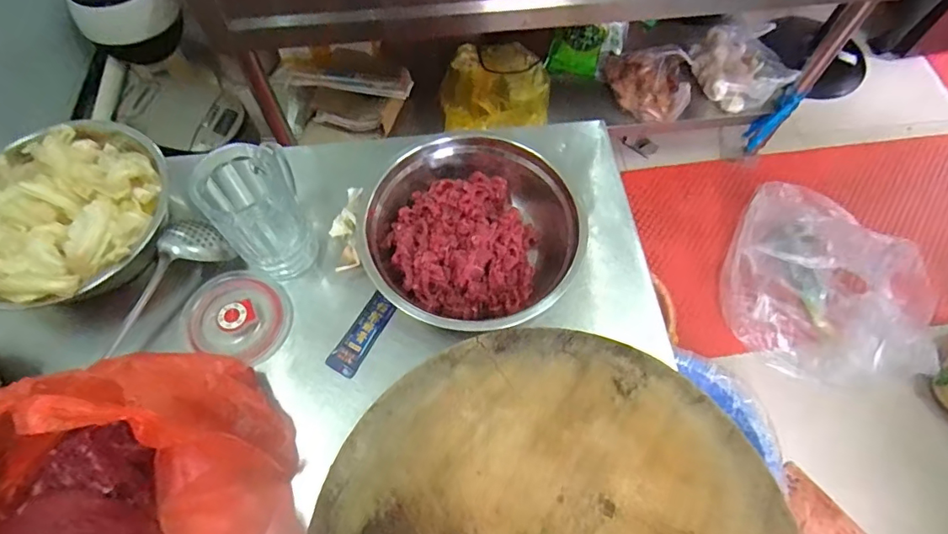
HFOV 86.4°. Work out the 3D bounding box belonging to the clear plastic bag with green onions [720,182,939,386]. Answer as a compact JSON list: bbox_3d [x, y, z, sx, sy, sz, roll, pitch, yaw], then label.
[{"bbox_3d":[0.933,0.006,1.290,0.464,0.233,0.536,22,66,10],"label":"clear plastic bag with green onions"}]

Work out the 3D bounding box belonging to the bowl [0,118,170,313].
[{"bbox_3d":[-0.410,-0.048,0.512,0.206,0.075,0.199,0,64,-1],"label":"bowl"}]

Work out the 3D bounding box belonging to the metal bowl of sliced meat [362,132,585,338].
[{"bbox_3d":[0.004,-0.043,0.515,0.205,0.080,0.198,0,64,-1],"label":"metal bowl of sliced meat"}]

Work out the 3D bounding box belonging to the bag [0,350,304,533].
[{"bbox_3d":[-0.281,0.177,0.369,0.255,0.177,0.185,-29,68,-14],"label":"bag"}]

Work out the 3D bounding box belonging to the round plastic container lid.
[{"bbox_3d":[-0.238,0.047,0.511,0.100,0.024,0.088,13,65,6],"label":"round plastic container lid"}]

